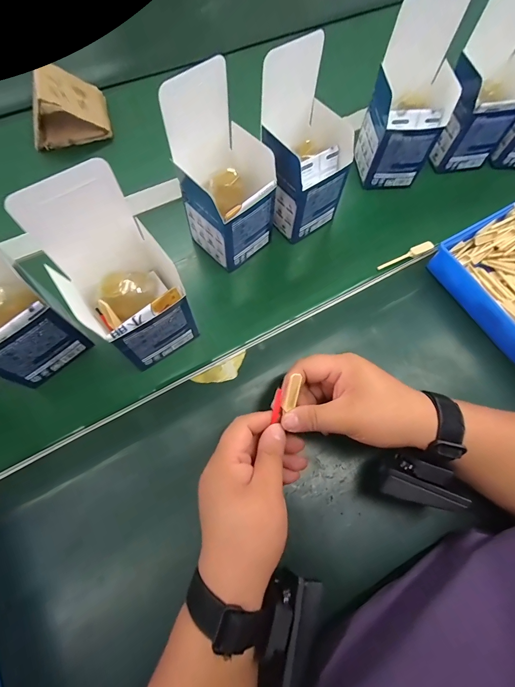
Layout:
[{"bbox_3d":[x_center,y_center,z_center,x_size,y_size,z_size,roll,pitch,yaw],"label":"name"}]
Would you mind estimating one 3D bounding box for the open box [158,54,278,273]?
[{"bbox_3d":[-0.032,-0.184,0.345,0.098,0.170,0.089,-41,74,-16],"label":"open box"}]

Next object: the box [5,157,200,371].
[{"bbox_3d":[-0.127,-0.057,0.295,0.097,0.173,0.097,-33,73,-14],"label":"box"}]

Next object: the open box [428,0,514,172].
[{"bbox_3d":[0.317,-0.350,0.422,0.107,0.168,0.088,-7,68,-4],"label":"open box"}]

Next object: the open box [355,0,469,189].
[{"bbox_3d":[0.199,-0.313,0.409,0.089,0.186,0.086,-3,68,-3],"label":"open box"}]

